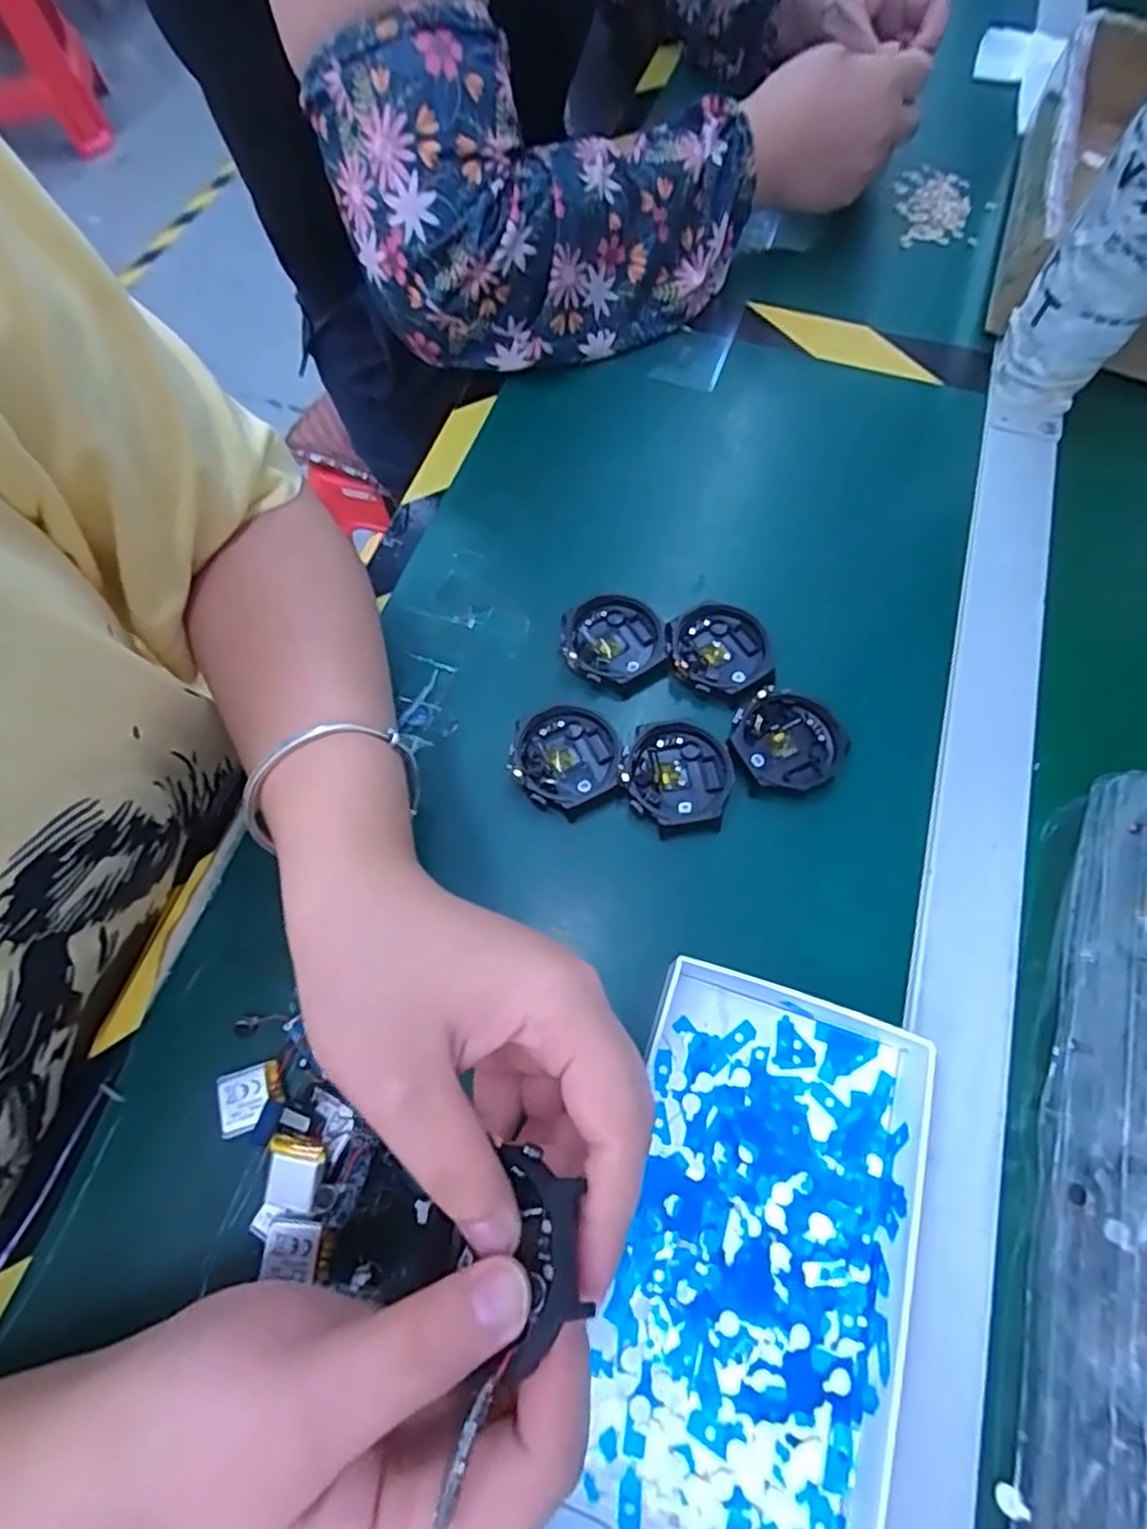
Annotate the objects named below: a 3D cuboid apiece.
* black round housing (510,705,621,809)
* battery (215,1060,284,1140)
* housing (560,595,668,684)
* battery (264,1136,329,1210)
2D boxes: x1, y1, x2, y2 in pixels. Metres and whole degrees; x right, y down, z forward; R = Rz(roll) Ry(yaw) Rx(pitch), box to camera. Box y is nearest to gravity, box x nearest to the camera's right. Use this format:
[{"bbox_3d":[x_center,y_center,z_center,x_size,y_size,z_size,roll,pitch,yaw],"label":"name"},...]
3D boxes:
[{"bbox_3d":[-0.004,-0.003,0.318,0.048,0.012,0.048,0,68,-1],"label":"black round housing"},{"bbox_3d":[-0.123,0.127,0.262,0.024,0.005,0.022,-18,69,-8],"label":"battery"},{"bbox_3d":[0.020,-0.061,0.344,0.051,0.014,0.049,0,68,-1],"label":"housing"},{"bbox_3d":[-0.099,0.145,0.244,0.021,0.007,0.023,8,83,13],"label":"battery"}]

